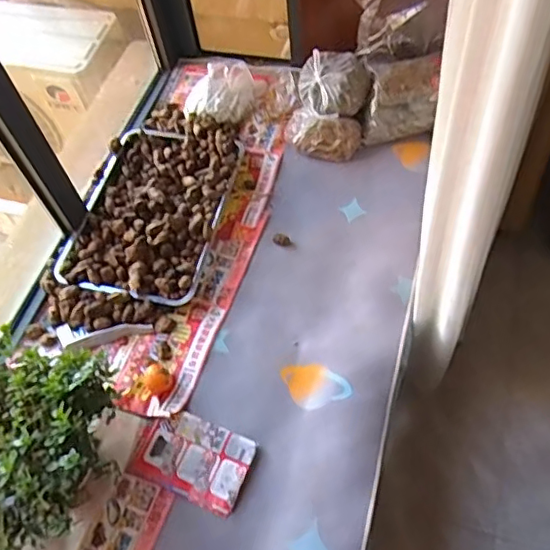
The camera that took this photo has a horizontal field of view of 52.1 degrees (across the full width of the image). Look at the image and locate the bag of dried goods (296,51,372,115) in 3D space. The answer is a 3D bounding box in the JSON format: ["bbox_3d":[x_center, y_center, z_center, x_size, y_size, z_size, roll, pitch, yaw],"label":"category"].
[{"bbox_3d":[0.146,-0.497,1.452,0.163,0.105,0.191,-13,58,-2],"label":"bag of dried goods"}]

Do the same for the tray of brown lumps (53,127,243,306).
[{"bbox_3d":[-0.293,-0.175,1.390,0.340,0.050,0.588,9,59,11],"label":"tray of brown lumps"}]

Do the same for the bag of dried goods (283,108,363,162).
[{"bbox_3d":[0.117,-0.363,1.460,0.202,0.100,0.088,16,61,15],"label":"bag of dried goods"}]

